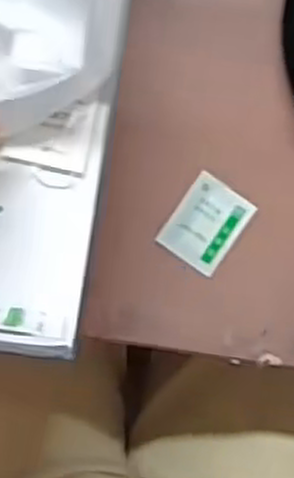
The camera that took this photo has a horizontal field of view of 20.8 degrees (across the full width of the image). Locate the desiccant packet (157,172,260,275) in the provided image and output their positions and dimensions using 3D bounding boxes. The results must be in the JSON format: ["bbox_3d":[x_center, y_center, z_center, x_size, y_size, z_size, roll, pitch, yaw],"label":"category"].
[{"bbox_3d":[0.032,-0.007,0.418,0.035,0.004,0.045,35,88,-5],"label":"desiccant packet"}]

